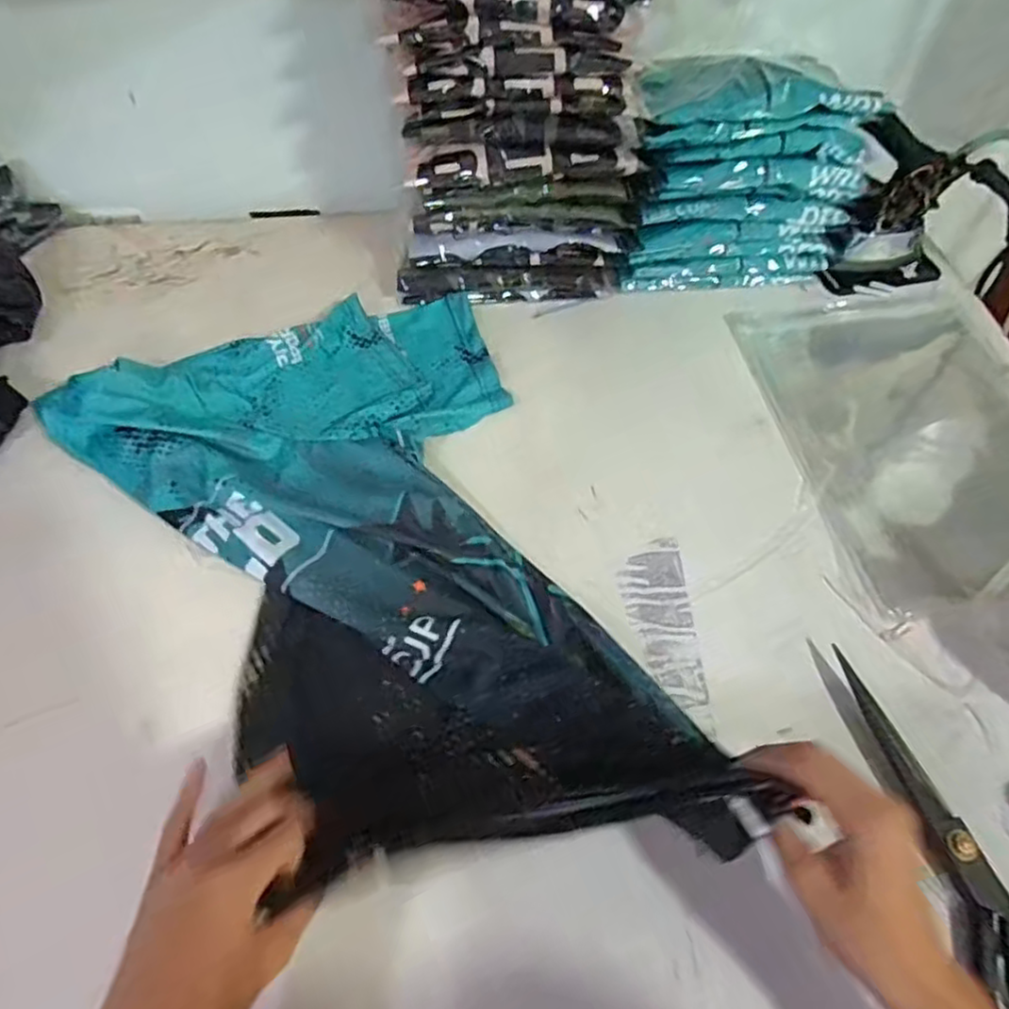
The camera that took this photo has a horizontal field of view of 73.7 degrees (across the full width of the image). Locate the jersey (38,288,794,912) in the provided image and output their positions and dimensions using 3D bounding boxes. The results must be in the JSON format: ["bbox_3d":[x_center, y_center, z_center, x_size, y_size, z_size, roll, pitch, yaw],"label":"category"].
[{"bbox_3d":[-0.065,0.009,0.553,0.377,0.106,0.623,-35,59,-23],"label":"jersey"}]

